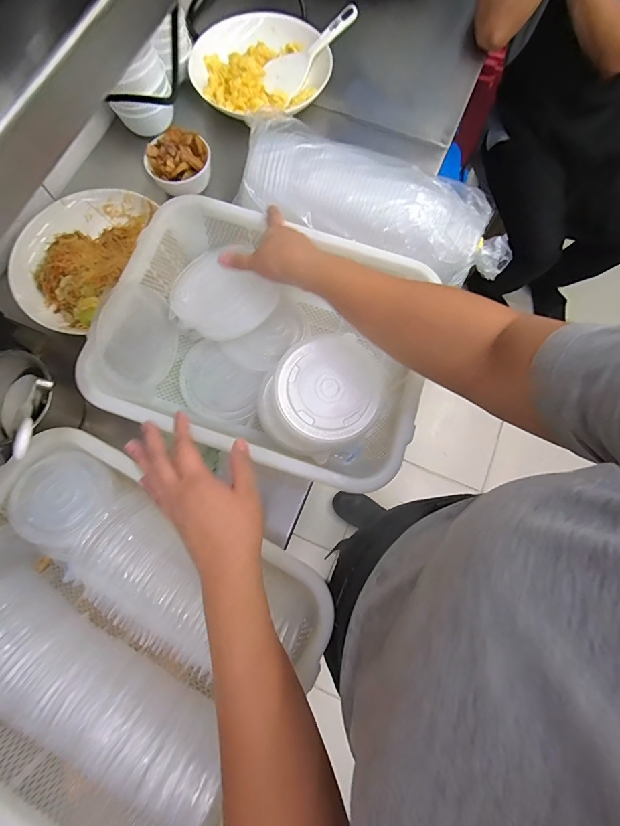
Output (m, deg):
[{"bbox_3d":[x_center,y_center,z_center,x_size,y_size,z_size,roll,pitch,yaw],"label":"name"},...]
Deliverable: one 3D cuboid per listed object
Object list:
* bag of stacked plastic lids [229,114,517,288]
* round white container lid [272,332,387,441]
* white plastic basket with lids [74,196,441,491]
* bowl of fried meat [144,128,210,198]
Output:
[{"bbox_3d":[0.096,-0.281,0.528,0.382,0.104,0.145,25,76,7],"label":"bag of stacked plastic lids"},{"bbox_3d":[0.027,-0.035,0.465,0.136,0.022,0.128,0,75,0],"label":"round white container lid"},{"bbox_3d":[-0.052,-0.091,0.508,0.385,0.123,0.309,15,75,4],"label":"white plastic basket with lids"},{"bbox_3d":[-0.217,-0.413,0.623,0.102,0.055,0.086,-17,76,-4],"label":"bowl of fried meat"}]

